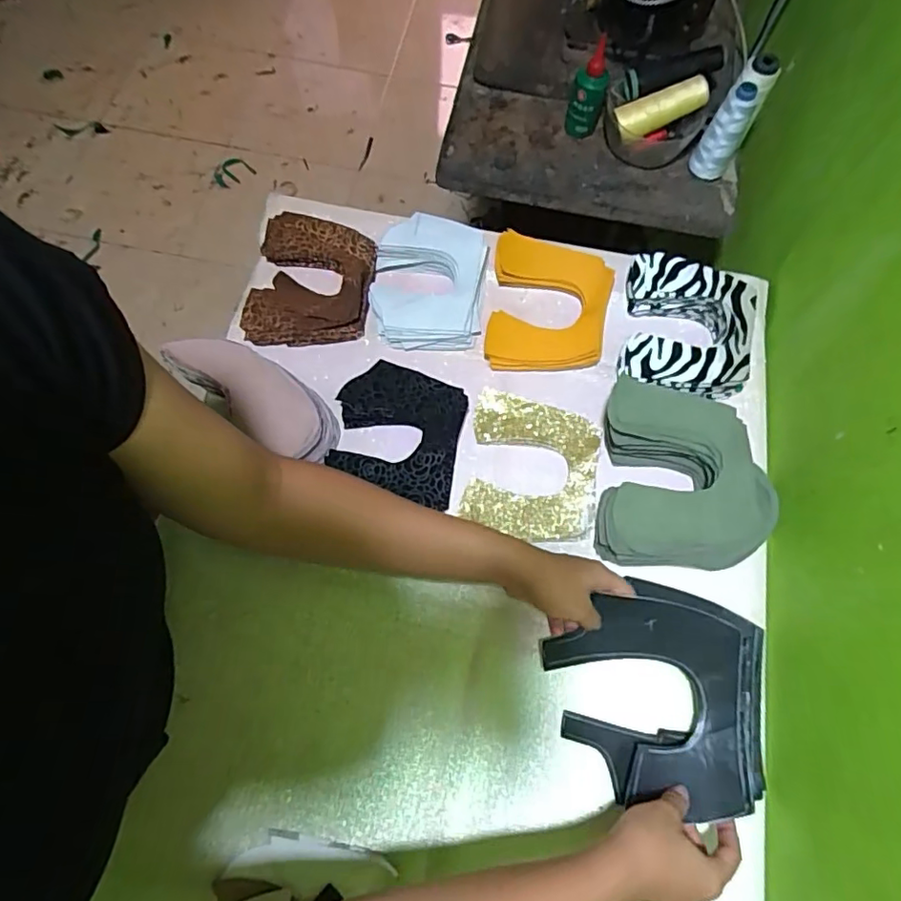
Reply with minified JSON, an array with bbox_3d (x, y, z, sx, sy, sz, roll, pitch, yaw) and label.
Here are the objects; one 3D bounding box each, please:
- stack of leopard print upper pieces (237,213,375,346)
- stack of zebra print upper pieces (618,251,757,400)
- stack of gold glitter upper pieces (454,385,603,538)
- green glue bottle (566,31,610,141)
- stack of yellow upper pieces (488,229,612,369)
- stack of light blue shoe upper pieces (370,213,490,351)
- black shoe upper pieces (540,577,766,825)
[{"bbox_3d":[-0.156,-0.193,0.652,0.134,0.031,0.156,8,70,2],"label":"stack of leopard print upper pieces"},{"bbox_3d":[0.257,-0.131,0.619,0.134,0.040,0.151,11,70,3],"label":"stack of zebra print upper pieces"},{"bbox_3d":[0.084,0.017,0.587,0.128,0.018,0.147,10,70,2],"label":"stack of gold glitter upper pieces"},{"bbox_3d":[0.175,-0.449,0.711,0.041,0.112,0.034,16,71,5],"label":"green glue bottle"},{"bbox_3d":[0.109,-0.159,0.641,0.130,0.034,0.154,7,70,1],"label":"stack of yellow upper pieces"},{"bbox_3d":[-0.024,-0.189,0.648,0.121,0.044,0.153,7,70,1],"label":"stack of light blue shoe upper pieces"},{"bbox_3d":[0.181,0.207,0.498,0.196,0.056,0.180,8,70,2],"label":"black shoe upper pieces"}]

